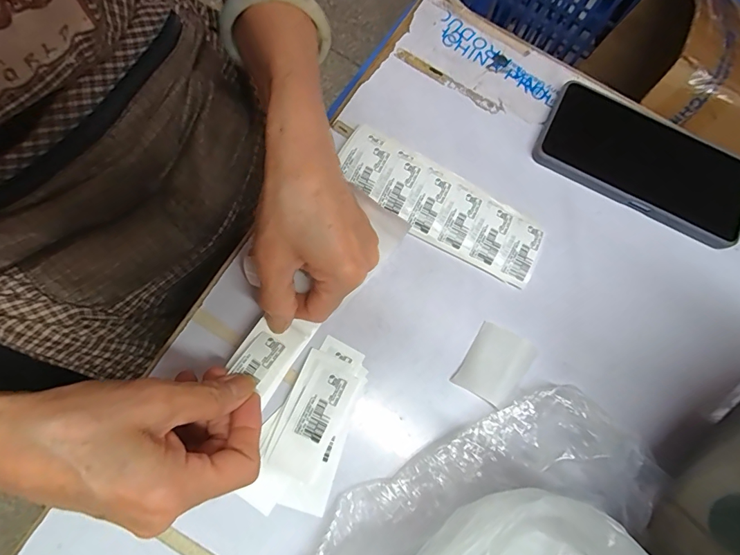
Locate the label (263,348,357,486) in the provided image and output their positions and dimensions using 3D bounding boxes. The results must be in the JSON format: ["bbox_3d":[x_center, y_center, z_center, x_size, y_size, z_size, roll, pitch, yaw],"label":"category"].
[{"bbox_3d":[-0.040,0.091,0.268,0.036,0.007,0.076,26,78,1],"label":"label"}]

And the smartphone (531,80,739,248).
[{"bbox_3d":[0.218,-0.092,0.325,0.164,0.012,0.082,28,77,5],"label":"smartphone"}]

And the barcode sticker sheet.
[{"bbox_3d":[0.049,-0.054,0.303,0.161,0.008,0.051,32,85,3],"label":"barcode sticker sheet"}]

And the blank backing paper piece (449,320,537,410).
[{"bbox_3d":[0.087,0.060,0.282,0.039,0.012,0.050,32,77,6],"label":"blank backing paper piece"}]

